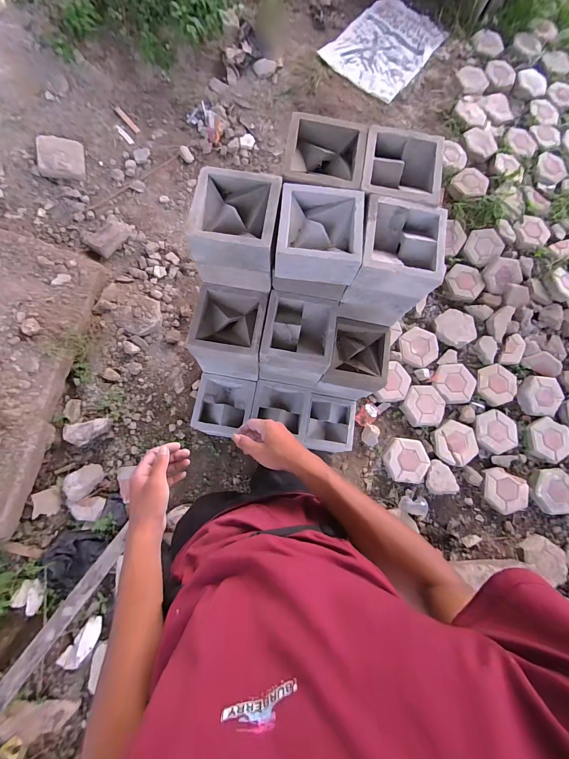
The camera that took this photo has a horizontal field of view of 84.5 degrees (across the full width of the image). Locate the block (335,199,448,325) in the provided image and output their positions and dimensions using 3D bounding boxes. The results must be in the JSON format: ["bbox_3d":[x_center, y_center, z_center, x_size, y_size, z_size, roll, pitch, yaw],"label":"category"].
[{"bbox_3d":[0.287,-0.312,0.888,0.209,0.276,0.201,8,77,-3],"label":"block"}]

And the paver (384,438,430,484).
[{"bbox_3d":[0.590,0.387,1.498,0.210,0.054,0.204,7,77,-3],"label":"paver"}]

